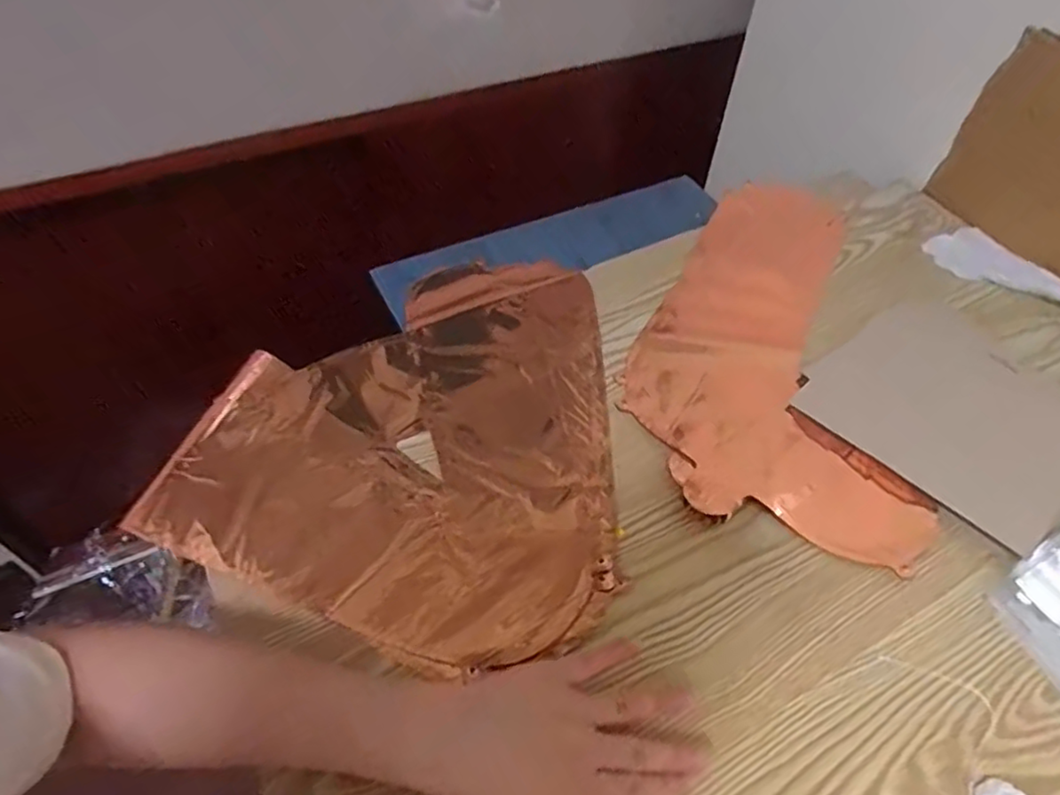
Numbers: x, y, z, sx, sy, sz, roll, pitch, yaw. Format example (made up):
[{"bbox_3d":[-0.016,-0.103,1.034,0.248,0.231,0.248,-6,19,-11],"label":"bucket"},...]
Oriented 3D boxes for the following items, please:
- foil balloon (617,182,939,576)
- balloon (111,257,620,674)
[{"bbox_3d":[0.200,-0.066,0.596,0.217,0.010,0.437,7,51,2],"label":"foil balloon"},{"bbox_3d":[-0.072,0.006,0.529,0.318,0.015,0.371,16,52,9],"label":"balloon"}]

